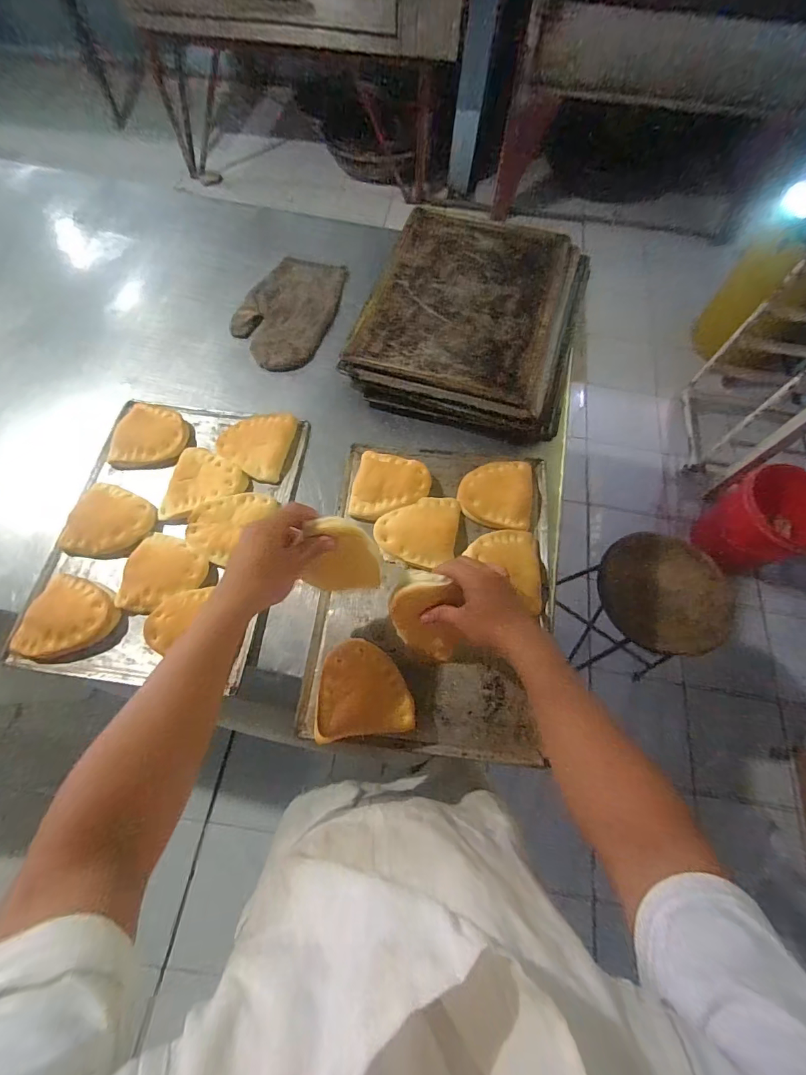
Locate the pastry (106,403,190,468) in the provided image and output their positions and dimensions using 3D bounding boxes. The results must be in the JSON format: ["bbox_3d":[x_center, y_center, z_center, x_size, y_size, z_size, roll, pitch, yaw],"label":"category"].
[{"bbox_3d":[-0.420,-0.175,0.711,0.110,0.033,0.112,2,66,0],"label":"pastry"}]

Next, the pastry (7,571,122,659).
[{"bbox_3d":[-0.463,0.118,0.591,0.119,0.030,0.113,20,68,8],"label":"pastry"}]

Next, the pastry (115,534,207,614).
[{"bbox_3d":[-0.344,0.054,0.615,0.111,0.028,0.113,11,67,4],"label":"pastry"}]

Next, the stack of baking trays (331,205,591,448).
[{"bbox_3d":[0.135,-0.421,0.802,0.382,0.068,0.507,16,67,6],"label":"stack of baking trays"}]

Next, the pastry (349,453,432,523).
[{"bbox_3d":[-0.018,-0.081,0.680,0.116,0.035,0.117,10,67,4],"label":"pastry"}]

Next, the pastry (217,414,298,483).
[{"bbox_3d":[-0.243,-0.158,0.711,0.112,0.030,0.118,13,67,5],"label":"pastry"}]

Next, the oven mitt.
[{"bbox_3d":[-0.226,-0.451,0.847,0.174,0.015,0.284,15,67,6],"label":"oven mitt"}]

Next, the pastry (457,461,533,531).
[{"bbox_3d":[0.147,-0.072,0.670,0.116,0.040,0.120,9,67,3],"label":"pastry"}]

